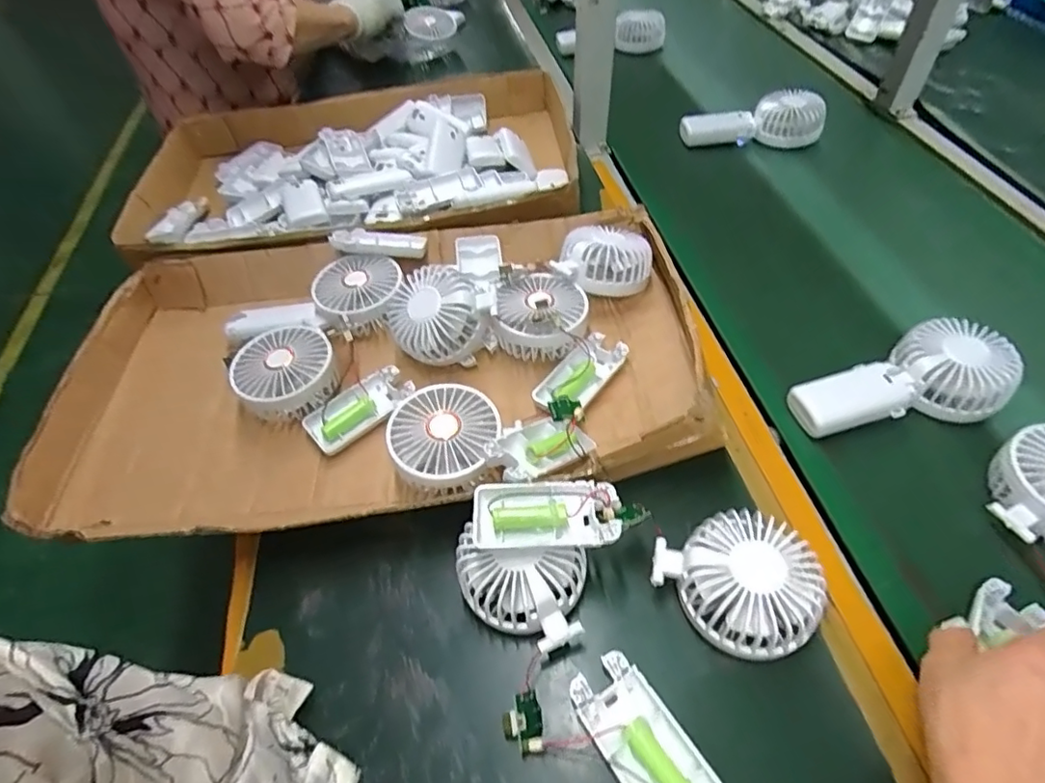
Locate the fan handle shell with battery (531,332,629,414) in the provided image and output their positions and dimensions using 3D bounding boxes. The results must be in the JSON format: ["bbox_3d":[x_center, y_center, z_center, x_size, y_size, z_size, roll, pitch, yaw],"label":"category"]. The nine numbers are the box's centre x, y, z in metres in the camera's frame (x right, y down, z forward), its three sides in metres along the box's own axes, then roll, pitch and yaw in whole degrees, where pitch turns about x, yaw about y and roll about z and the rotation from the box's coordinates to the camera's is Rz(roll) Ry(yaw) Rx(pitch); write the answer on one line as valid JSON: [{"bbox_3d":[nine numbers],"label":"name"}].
[{"bbox_3d":[0.050,-0.015,0.495,0.043,0.018,0.094,32,59,25],"label":"fan handle shell with battery"}]

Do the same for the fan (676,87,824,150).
[{"bbox_3d":[0.308,-0.357,0.757,0.186,0.060,0.057,0,51,1],"label":"fan"}]

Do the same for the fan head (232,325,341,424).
[{"bbox_3d":[-0.208,-0.013,0.505,0.082,0.051,0.077,-1,51,1],"label":"fan head"}]

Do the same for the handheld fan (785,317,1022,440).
[{"bbox_3d":[0.311,0.004,0.464,0.176,0.057,0.087,-21,53,-15],"label":"handheld fan"}]

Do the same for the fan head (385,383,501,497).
[{"bbox_3d":[-0.059,0.042,0.447,0.080,0.047,0.088,-1,51,1],"label":"fan head"}]

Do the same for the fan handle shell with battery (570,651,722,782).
[{"bbox_3d":[0.069,0.207,0.333,0.046,0.028,0.093,-28,56,-20],"label":"fan handle shell with battery"}]

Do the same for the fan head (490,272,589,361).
[{"bbox_3d":[0.017,-0.073,0.514,0.083,0.043,0.084,5,51,5],"label":"fan head"}]

